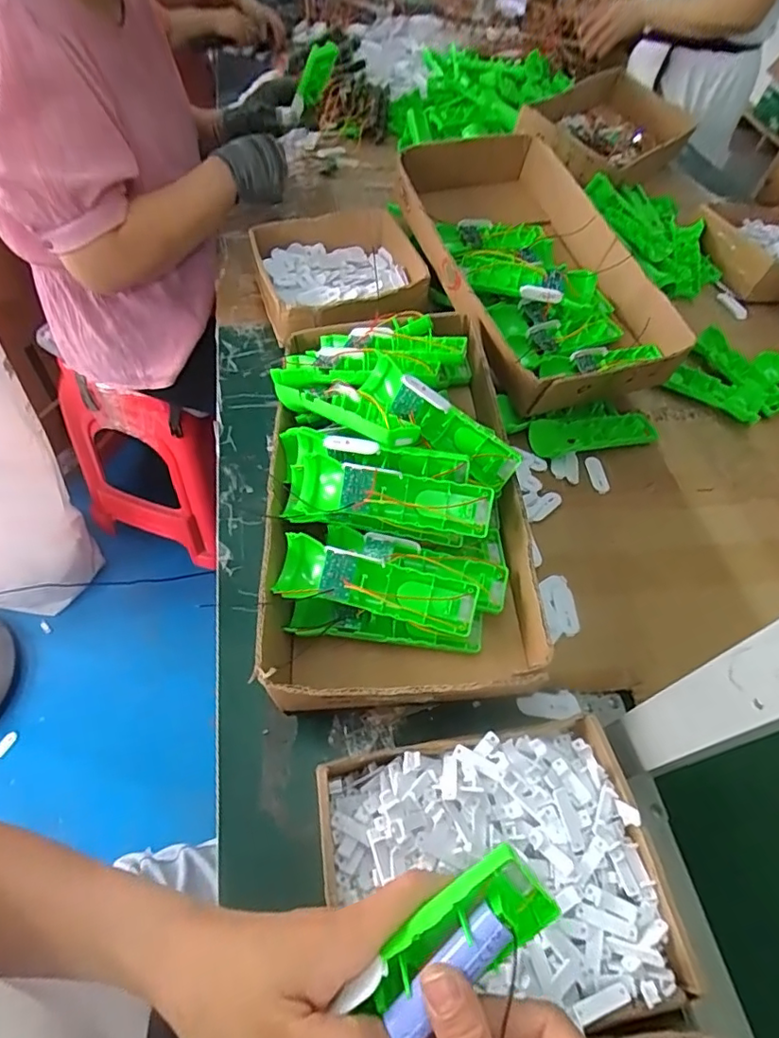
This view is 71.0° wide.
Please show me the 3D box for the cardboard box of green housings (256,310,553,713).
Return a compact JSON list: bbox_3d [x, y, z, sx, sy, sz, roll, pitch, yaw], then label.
[{"bbox_3d":[0.000,-0.036,0.526,0.219,0.129,0.421,1,54,-4],"label":"cardboard box of green housings"}]

